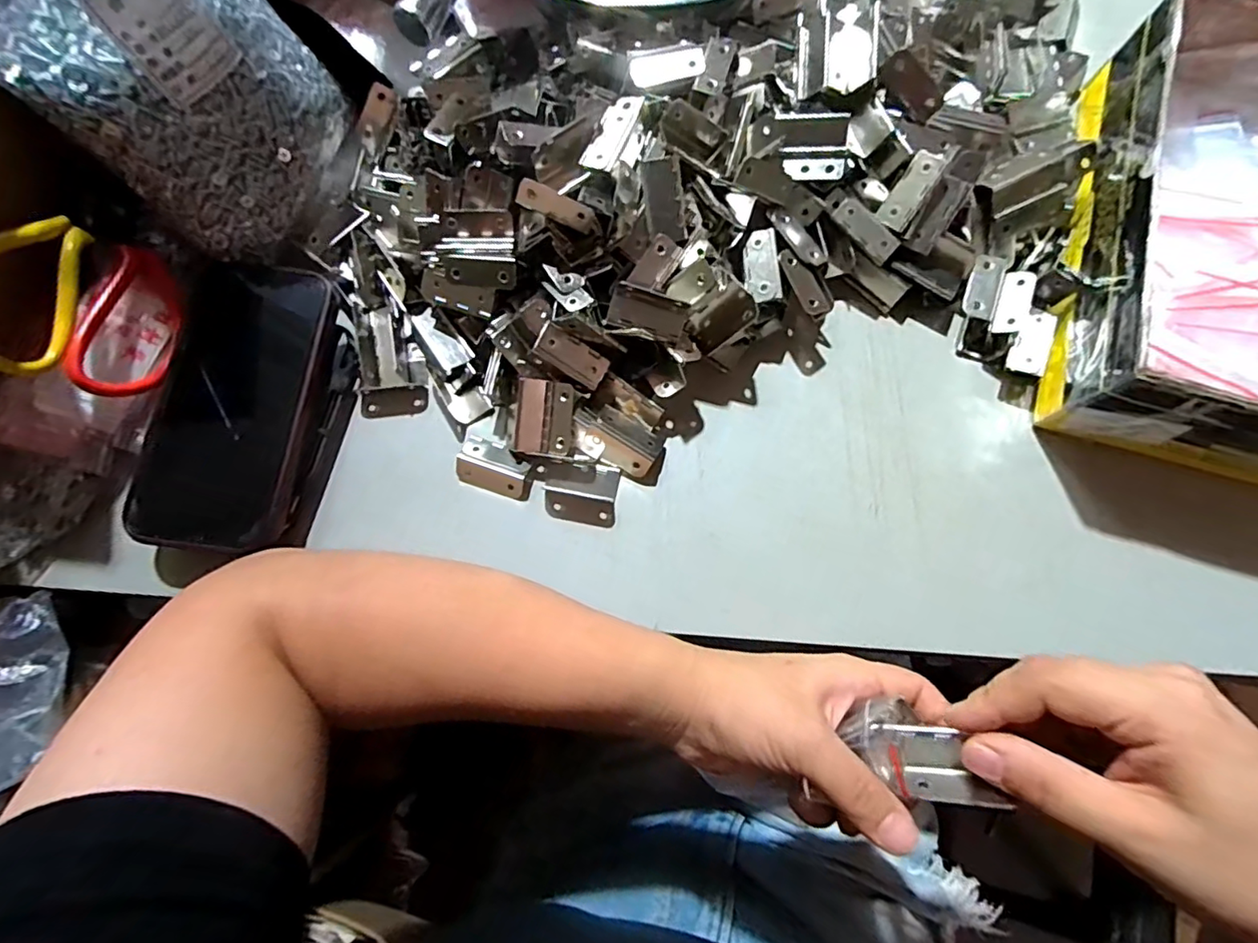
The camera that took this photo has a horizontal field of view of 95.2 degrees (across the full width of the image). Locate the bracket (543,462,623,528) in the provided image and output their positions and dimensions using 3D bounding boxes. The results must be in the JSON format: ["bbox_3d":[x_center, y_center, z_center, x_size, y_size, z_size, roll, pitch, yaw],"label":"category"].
[{"bbox_3d":[-0.027,0.012,0.331,0.041,0.004,0.034,10,77,2],"label":"bracket"}]

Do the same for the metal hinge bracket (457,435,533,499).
[{"bbox_3d":[-0.077,-0.002,0.331,0.041,0.008,0.027,19,78,4],"label":"metal hinge bracket"}]

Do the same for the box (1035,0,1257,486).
[{"bbox_3d":[0.354,-0.127,0.325,0.176,0.079,0.252,16,78,4],"label":"box"}]

